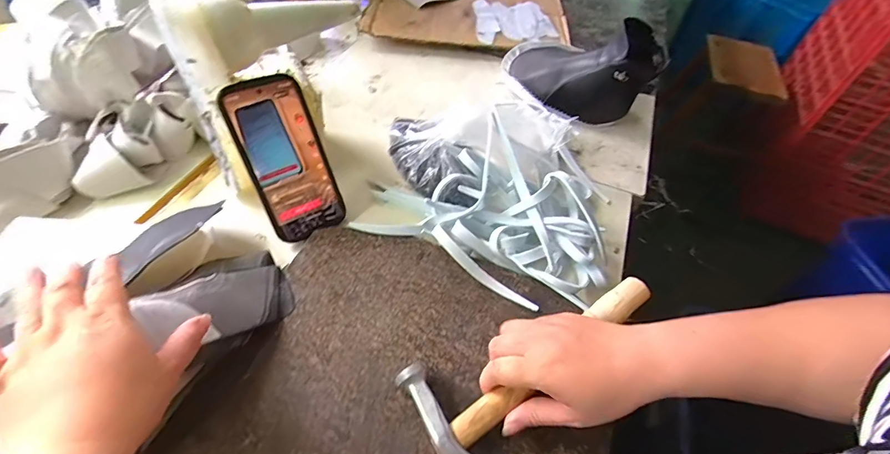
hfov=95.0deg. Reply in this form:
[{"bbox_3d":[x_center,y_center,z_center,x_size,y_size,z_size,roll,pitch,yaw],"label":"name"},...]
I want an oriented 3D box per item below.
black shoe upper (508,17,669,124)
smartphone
[{"bbox_3d":[0.200,-0.265,0.637,0.137,0.117,0.244,-31,60,-25],"label":"black shoe upper"},{"bbox_3d":[-0.169,-0.073,0.443,0.079,0.170,0.010,-26,21,-26],"label":"smartphone"}]

